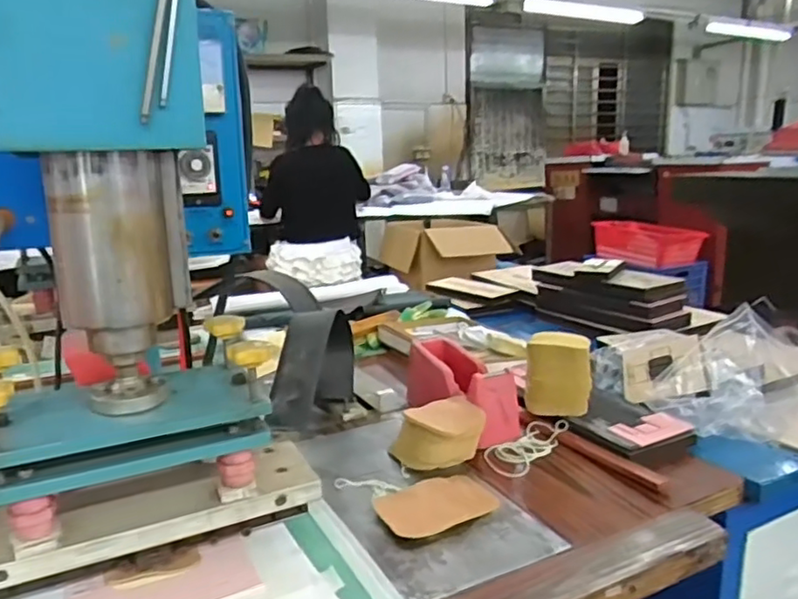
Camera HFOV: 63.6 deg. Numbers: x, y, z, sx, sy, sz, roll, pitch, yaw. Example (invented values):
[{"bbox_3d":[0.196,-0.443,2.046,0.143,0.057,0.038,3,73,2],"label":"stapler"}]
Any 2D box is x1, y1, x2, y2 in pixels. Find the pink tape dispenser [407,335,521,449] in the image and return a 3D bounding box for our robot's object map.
[{"bbox_3d":[0.083,0.122,0.899,0.072,0.087,0.195,-7,15,-25],"label":"pink tape dispenser"}]

